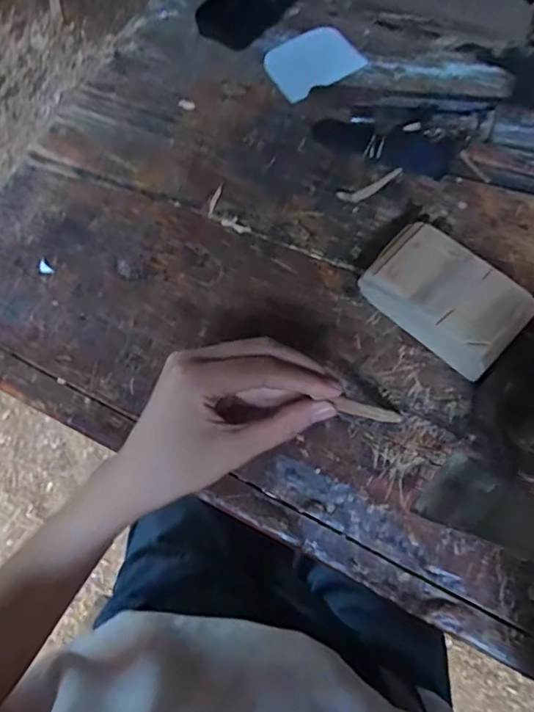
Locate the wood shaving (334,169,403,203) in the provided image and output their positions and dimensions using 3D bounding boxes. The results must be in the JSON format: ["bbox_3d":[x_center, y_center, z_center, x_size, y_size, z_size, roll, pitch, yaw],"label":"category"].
[{"bbox_3d":[0.083,-0.133,0.426,0.056,0.004,0.014,-22,69,-6],"label":"wood shaving"}]

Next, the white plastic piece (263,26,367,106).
[{"bbox_3d":[0.041,-0.260,0.475,0.080,0.009,0.056,-32,71,-10],"label":"white plastic piece"}]

